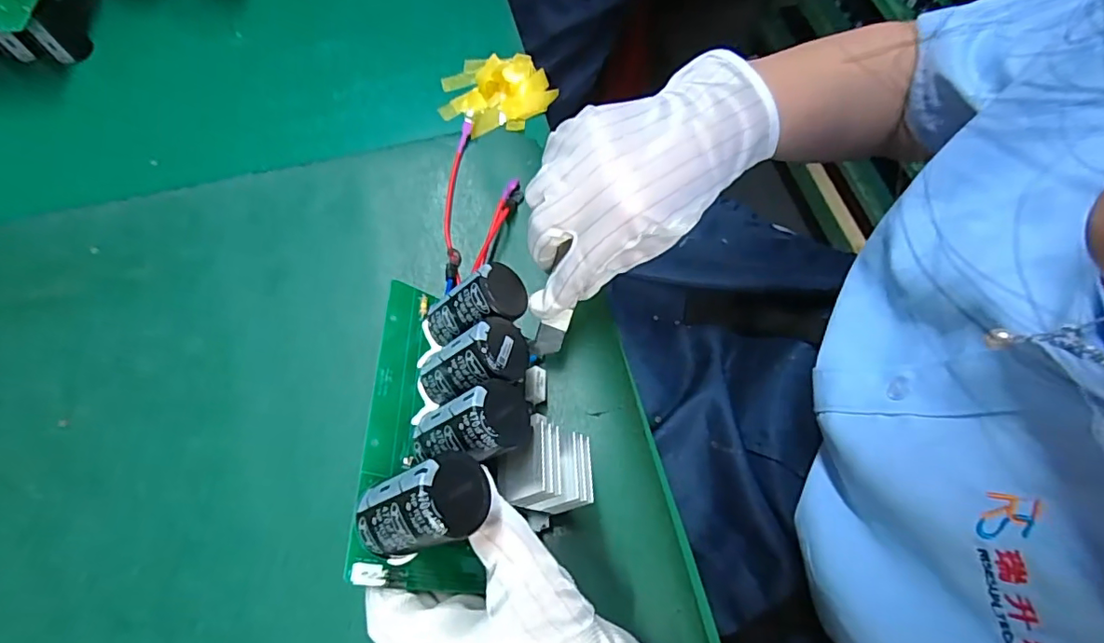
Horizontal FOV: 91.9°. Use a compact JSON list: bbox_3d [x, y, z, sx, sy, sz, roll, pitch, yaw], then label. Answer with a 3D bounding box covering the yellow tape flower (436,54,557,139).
[{"bbox_3d":[-0.046,-0.197,0.443,0.092,0.027,0.081,-5,68,-5],"label":"yellow tape flower"}]

